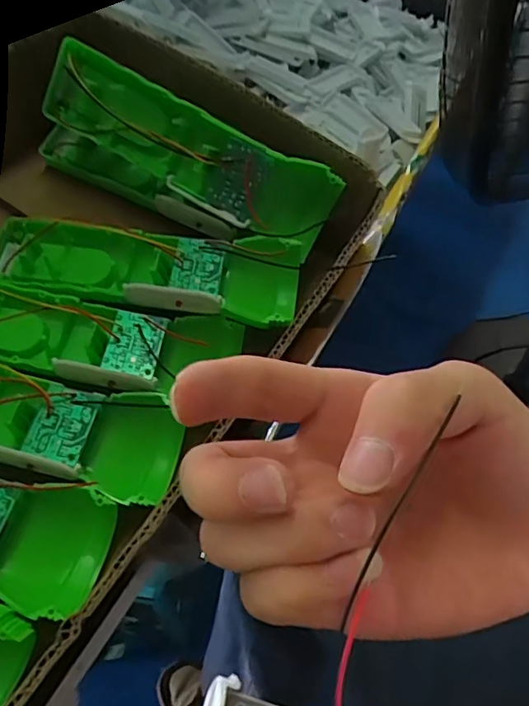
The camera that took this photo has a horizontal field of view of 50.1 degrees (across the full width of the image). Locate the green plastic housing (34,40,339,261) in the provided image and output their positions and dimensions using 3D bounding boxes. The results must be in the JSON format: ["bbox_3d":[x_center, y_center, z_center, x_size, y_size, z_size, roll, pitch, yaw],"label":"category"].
[{"bbox_3d":[-0.038,-0.097,0.306,0.150,0.062,0.035,26,54,2],"label":"green plastic housing"}]

